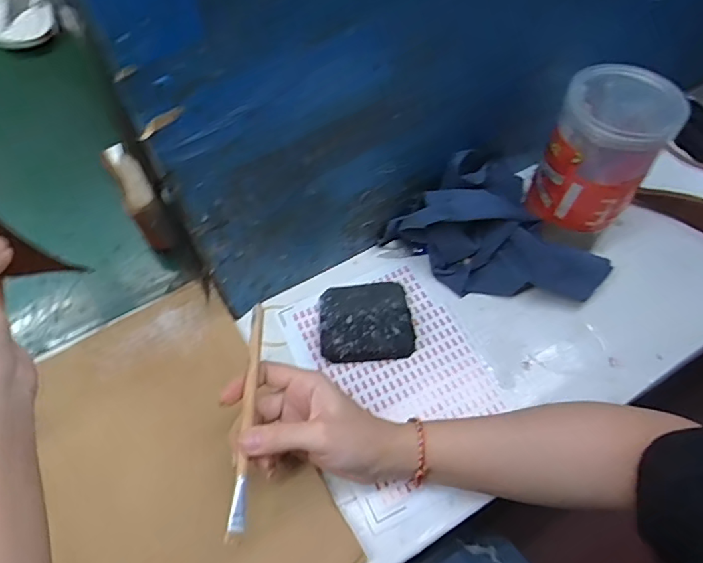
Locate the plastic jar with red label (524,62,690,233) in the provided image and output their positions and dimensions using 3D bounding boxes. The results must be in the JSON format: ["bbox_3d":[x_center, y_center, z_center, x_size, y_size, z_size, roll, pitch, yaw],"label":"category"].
[{"bbox_3d":[0.207,-0.107,0.432,0.081,0.118,0.077,0,58,0],"label":"plastic jar with red label"}]

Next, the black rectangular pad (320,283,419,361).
[{"bbox_3d":[0.013,0.033,0.464,0.082,0.025,0.077,-3,58,-2],"label":"black rectangular pad"}]

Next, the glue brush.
[{"bbox_3d":[-0.073,0.096,0.361,0.010,0.009,0.159,3,70,0],"label":"glue brush"}]

